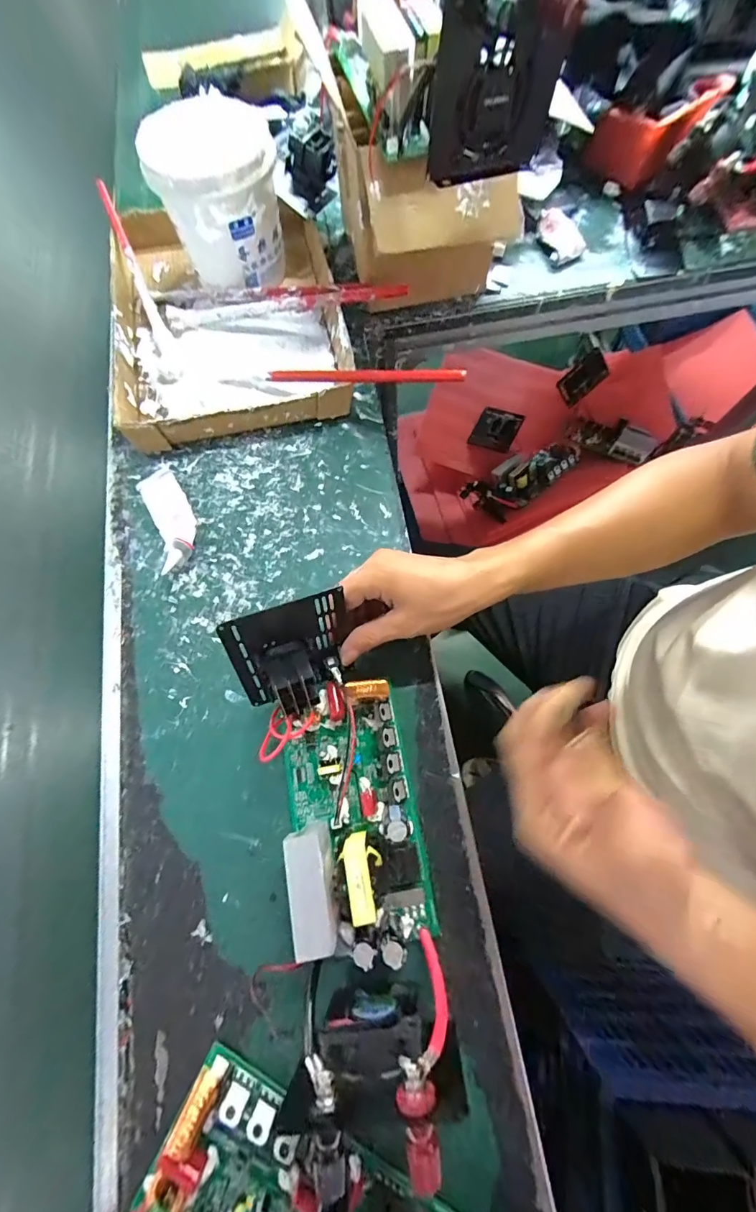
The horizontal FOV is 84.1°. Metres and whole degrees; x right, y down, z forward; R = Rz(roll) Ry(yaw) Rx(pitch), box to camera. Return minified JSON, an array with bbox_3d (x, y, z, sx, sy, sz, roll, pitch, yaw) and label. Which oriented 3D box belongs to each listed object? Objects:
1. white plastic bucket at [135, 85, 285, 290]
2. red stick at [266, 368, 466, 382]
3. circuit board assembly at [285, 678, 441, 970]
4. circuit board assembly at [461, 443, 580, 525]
[{"bbox_3d":[-0.161,-0.421,0.445,0.116,0.117,0.118,0,73,1],"label":"white plastic bucket"},{"bbox_3d":[-0.019,-0.221,0.402,0.203,0.012,0.008,11,73,20],"label":"red stick"},{"bbox_3d":[-0.019,0.148,0.307,0.095,0.056,0.185,-11,73,-2],"label":"circuit board assembly"},{"bbox_3d":[0.304,-0.277,0.877,0.255,0.047,0.107,-36,75,-8],"label":"circuit board assembly"}]

